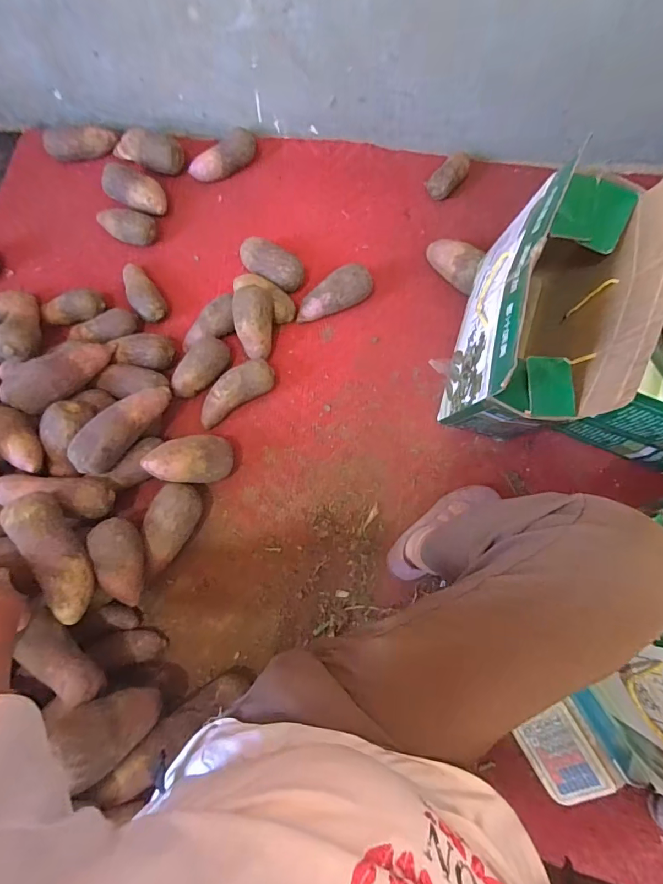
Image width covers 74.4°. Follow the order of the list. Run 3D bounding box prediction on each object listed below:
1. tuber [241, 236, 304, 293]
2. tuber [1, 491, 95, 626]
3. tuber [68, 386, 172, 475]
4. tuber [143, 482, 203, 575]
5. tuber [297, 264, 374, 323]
[{"bbox_3d":[-0.124,-0.376,0.927,0.137,0.064,0.079,43,76,12],"label":"tuber"},{"bbox_3d":[-0.411,0.164,0.643,0.064,0.069,0.181,-33,75,-11],"label":"tuber"},{"bbox_3d":[-0.362,-0.031,0.759,0.063,0.064,0.203,32,59,9],"label":"tuber"},{"bbox_3d":[-0.284,0.146,0.756,0.072,0.074,0.146,25,73,7],"label":"tuber"},{"bbox_3d":[0.007,-0.304,0.912,0.172,0.063,0.069,-35,76,-12],"label":"tuber"}]

